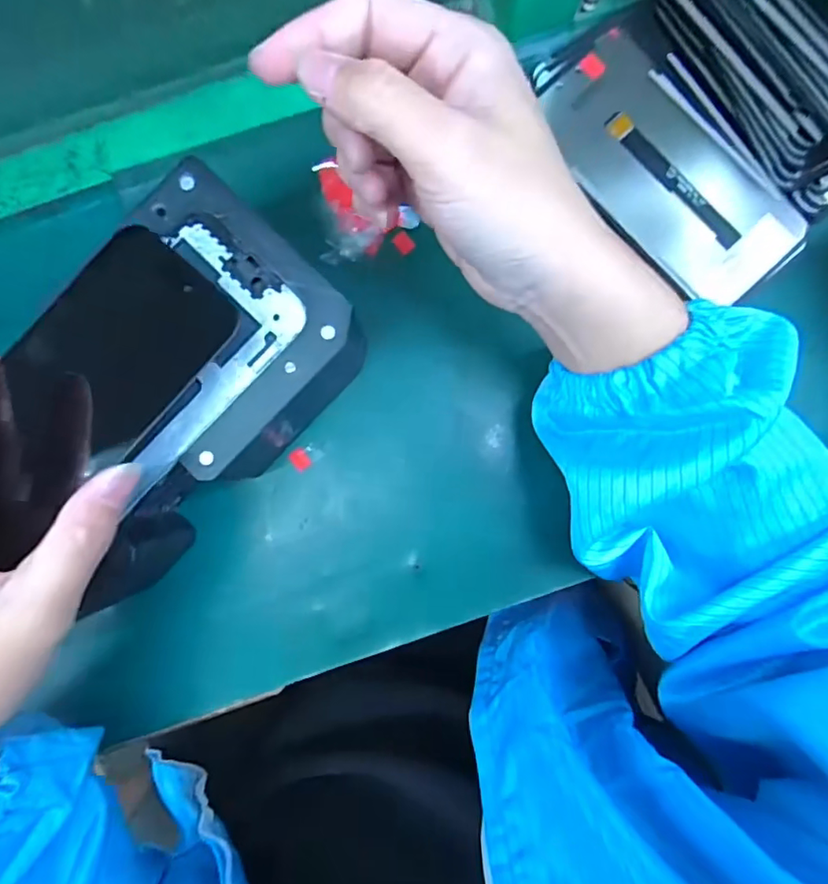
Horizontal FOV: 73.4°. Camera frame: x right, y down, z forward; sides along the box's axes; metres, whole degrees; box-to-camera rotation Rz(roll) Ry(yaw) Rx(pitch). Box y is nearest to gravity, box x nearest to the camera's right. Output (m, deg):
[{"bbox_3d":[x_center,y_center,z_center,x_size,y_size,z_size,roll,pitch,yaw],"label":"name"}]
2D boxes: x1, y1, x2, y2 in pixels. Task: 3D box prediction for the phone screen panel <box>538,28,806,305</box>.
[{"bbox_3d":[0.135,-0.147,0.304,0.074,0.008,0.154,-38,85,0],"label":"phone screen panel"}]

